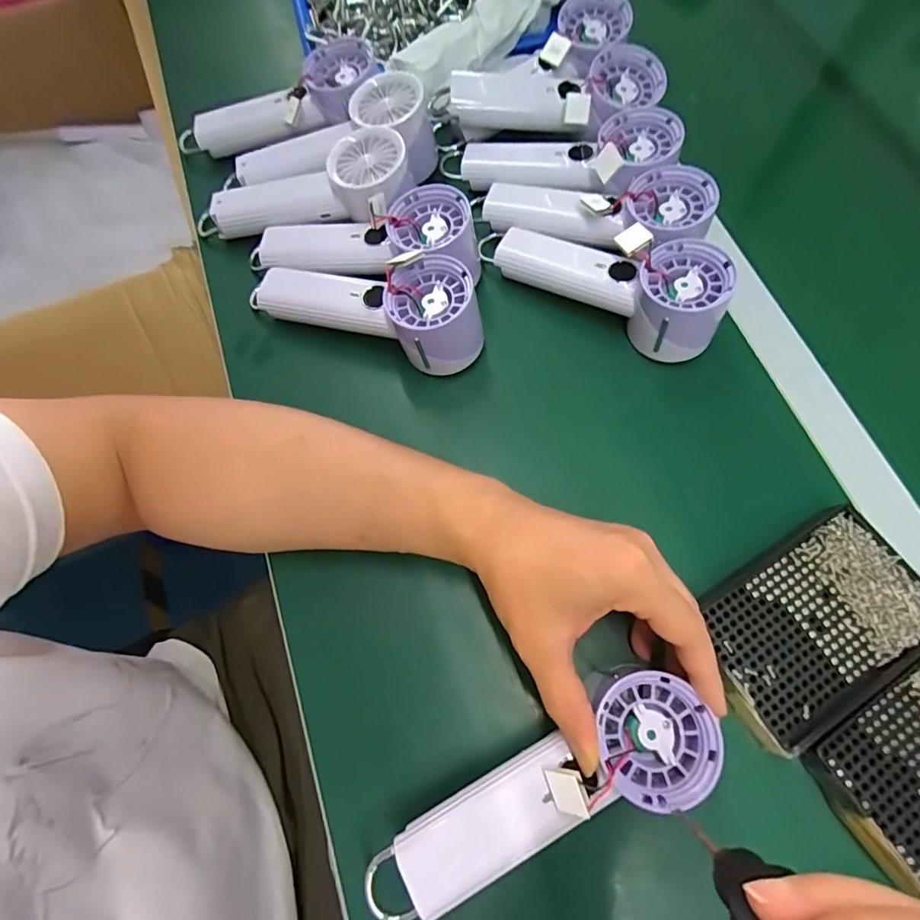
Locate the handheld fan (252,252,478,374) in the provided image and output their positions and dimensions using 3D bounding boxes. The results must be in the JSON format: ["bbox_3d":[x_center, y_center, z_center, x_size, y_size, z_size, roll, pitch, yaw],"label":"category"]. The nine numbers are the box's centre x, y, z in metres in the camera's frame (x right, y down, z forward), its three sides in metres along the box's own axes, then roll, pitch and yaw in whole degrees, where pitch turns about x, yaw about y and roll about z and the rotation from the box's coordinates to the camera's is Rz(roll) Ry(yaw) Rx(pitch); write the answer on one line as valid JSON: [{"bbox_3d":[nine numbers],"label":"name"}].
[{"bbox_3d":[-0.074,-0.124,0.374,0.194,0.065,0.066,22,73,9],"label":"handheld fan"}]

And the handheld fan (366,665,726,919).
[{"bbox_3d":[0.040,0.172,0.252,0.189,0.031,0.066,-28,72,-2],"label":"handheld fan"}]

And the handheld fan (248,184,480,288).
[{"bbox_3d":[-0.081,-0.164,0.382,0.191,0.055,0.070,-1,71,2],"label":"handheld fan"}]

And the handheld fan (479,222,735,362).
[{"bbox_3d":[0.111,-0.140,0.376,0.177,0.070,0.061,32,75,12],"label":"handheld fan"}]

